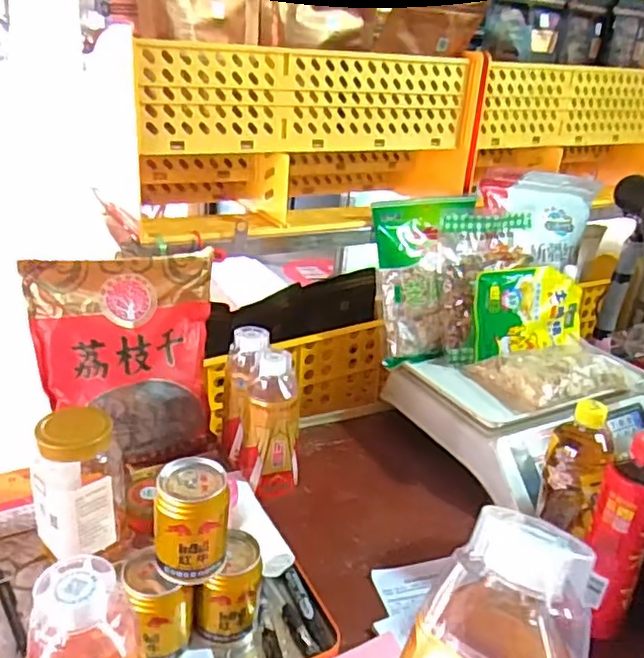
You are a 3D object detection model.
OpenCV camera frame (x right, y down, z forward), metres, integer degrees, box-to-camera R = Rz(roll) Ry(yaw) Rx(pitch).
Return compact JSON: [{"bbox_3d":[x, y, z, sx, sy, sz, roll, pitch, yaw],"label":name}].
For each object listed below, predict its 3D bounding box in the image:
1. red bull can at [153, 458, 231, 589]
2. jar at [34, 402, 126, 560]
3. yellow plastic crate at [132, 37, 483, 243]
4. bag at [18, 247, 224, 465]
[{"bbox_3d":[-0.110,0.166,0.541,0.060,0.092,0.054,2,24,-8],"label":"red bull can"},{"bbox_3d":[-0.240,0.149,0.633,0.085,0.149,0.074,-3,25,-20],"label":"jar"},{"bbox_3d":[-0.035,-0.261,0.862,0.443,0.214,0.187,-6,26,-25],"label":"yellow plastic crate"},{"bbox_3d":[-0.227,0.037,0.744,0.200,0.229,0.093,-1,25,-16],"label":"bag"}]

